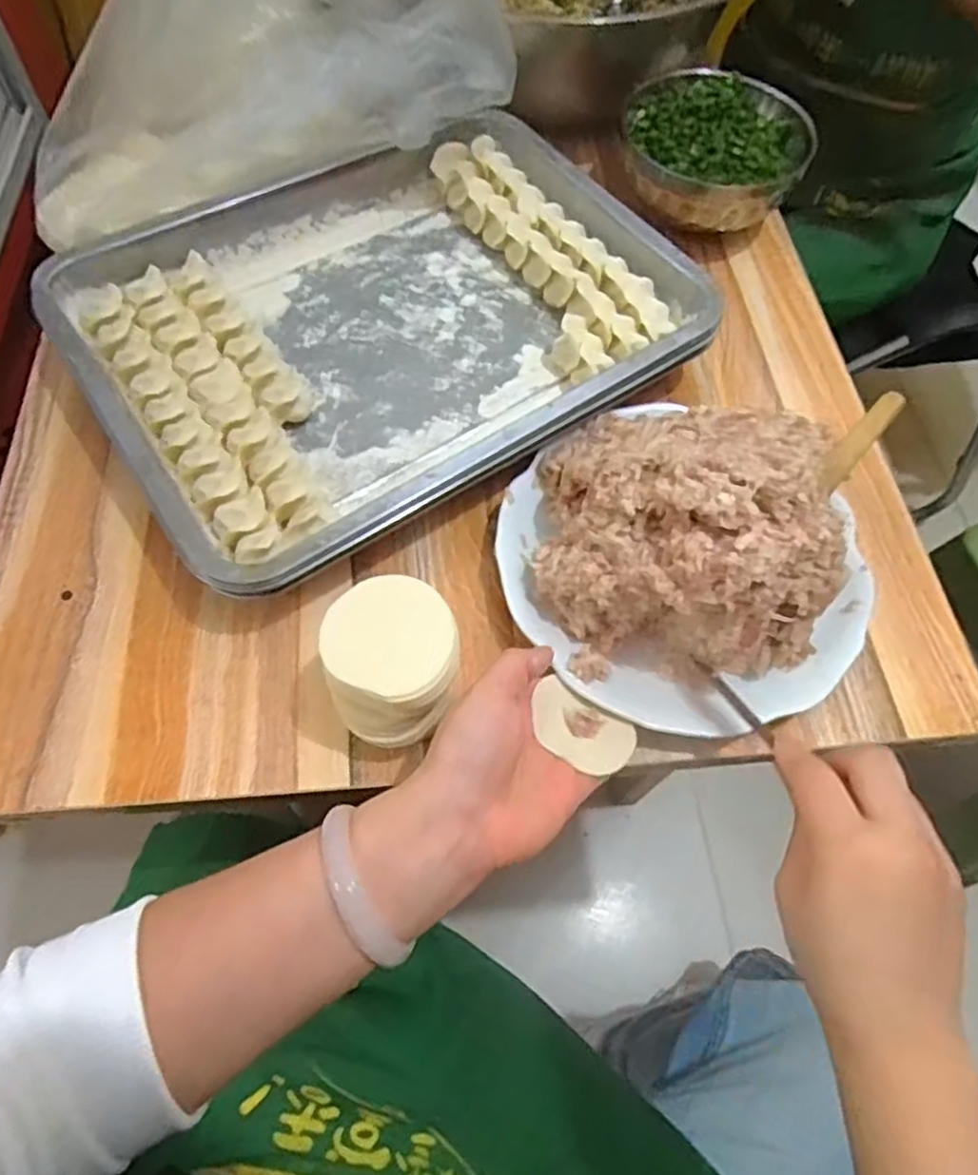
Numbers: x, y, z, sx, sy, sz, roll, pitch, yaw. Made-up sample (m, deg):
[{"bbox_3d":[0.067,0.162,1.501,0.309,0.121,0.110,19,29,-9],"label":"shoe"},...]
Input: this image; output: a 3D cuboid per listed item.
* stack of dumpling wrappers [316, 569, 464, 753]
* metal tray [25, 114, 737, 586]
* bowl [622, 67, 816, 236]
[{"bbox_3d":[-0.049,0.043,0.375,0.062,0.085,0.067,-14,63,-10],"label":"stack of dumpling wrappers"},{"bbox_3d":[-0.071,-0.180,0.504,0.384,0.066,0.296,-32,68,-19],"label":"metal tray"},{"bbox_3d":[0.179,-0.343,0.590,0.143,0.078,0.136,1,62,-3],"label":"bowl"}]

